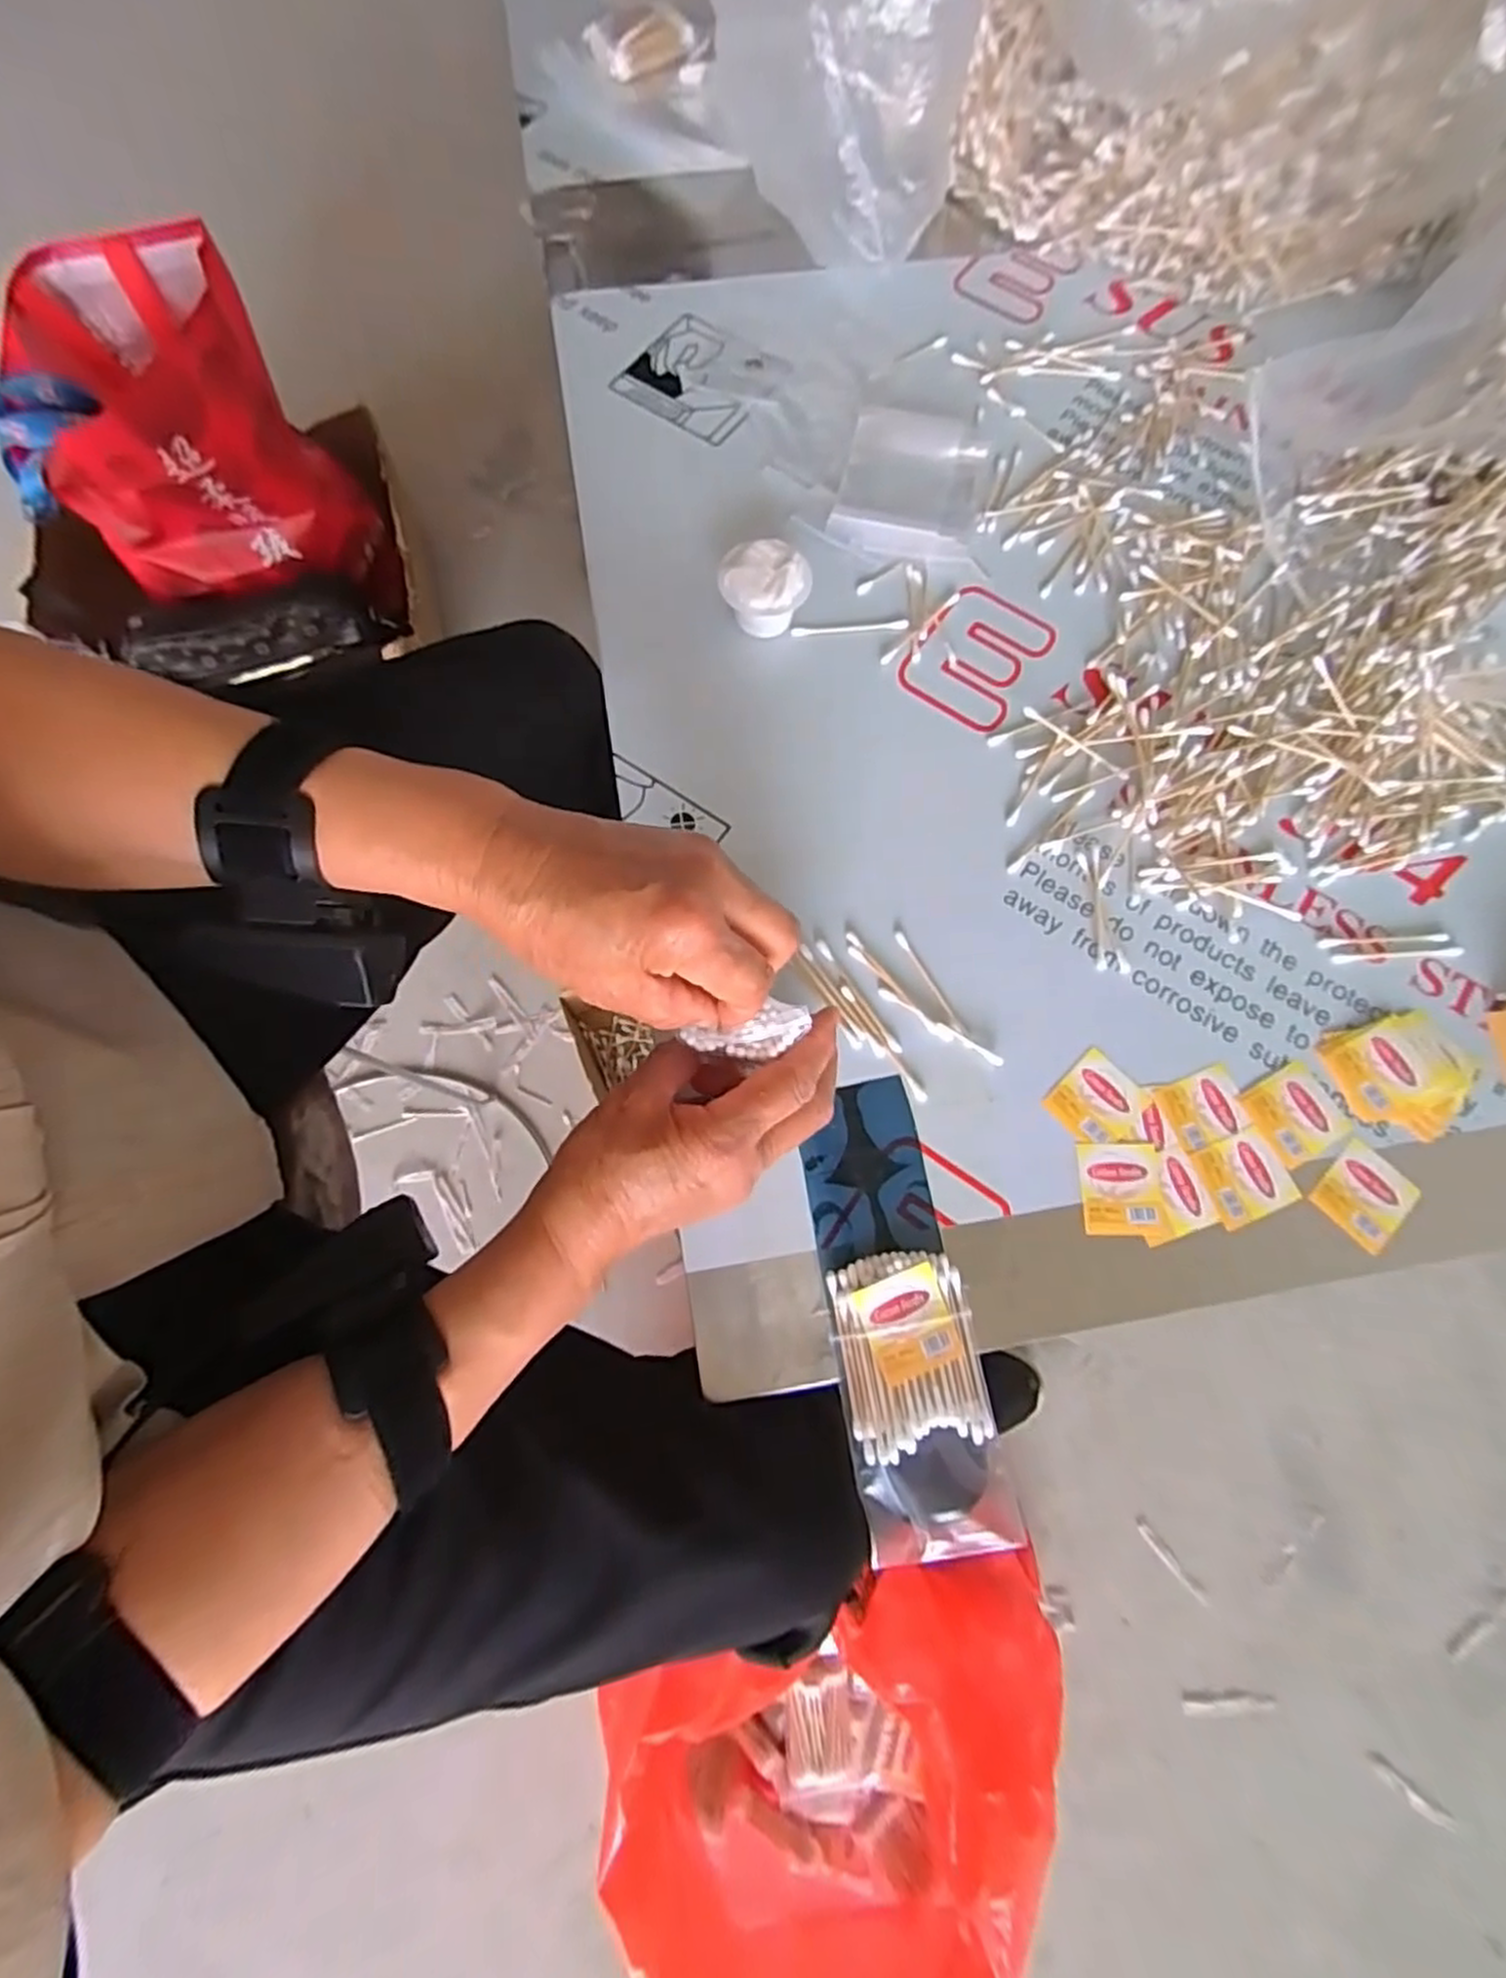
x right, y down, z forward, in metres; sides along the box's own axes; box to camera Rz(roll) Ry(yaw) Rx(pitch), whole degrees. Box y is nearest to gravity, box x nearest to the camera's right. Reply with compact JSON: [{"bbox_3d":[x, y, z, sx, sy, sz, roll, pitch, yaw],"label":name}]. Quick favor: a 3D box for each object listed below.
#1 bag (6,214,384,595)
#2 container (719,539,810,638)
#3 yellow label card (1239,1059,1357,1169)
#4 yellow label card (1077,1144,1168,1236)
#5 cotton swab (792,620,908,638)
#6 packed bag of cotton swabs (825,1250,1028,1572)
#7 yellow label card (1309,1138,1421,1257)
[{"bbox_3d":[-0.566,-0.563,0.794,0.227,0.242,0.217,-13,74,-5],"label":"bag"},{"bbox_3d":[0.007,-0.236,0.457,0.052,0.037,0.043,1,75,1],"label":"container"},{"bbox_3d":[0.280,0.064,0.392,0.044,0.004,0.044,-26,77,-6],"label":"yellow label card"},{"bbox_3d":[0.184,0.100,0.381,0.039,0.004,0.043,0,75,1],"label":"yellow label card"},{"bbox_3d":[0.060,-0.223,0.472,0.071,0.004,0.007,-5,75,0],"label":"cotton swab"},{"bbox_3d":[0.074,0.187,0.350,0.066,0.015,0.123,-11,75,-2],"label":"packed bag of cotton swabs"},{"bbox_3d":[0.307,0.103,0.382,0.043,0.004,0.039,-43,79,-10],"label":"yellow label card"}]

